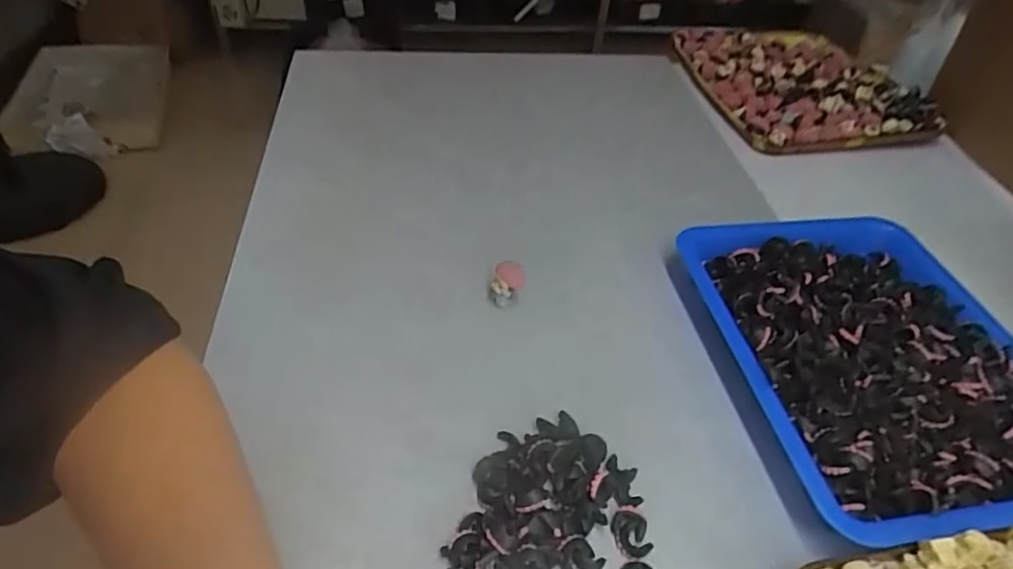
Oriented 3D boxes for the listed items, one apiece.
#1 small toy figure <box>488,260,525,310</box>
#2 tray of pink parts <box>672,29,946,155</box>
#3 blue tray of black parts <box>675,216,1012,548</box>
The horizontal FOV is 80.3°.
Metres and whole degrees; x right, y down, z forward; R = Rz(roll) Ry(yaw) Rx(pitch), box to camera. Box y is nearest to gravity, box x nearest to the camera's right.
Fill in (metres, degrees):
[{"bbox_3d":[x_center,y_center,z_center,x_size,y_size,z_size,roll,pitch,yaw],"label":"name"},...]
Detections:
[{"bbox_3d":[0.000,0.000,0.374,0.021,0.029,0.013,-1,44,-5],"label":"small toy figure"},{"bbox_3d":[0.299,-0.211,0.629,0.196,0.031,0.234,-5,45,-8],"label":"tray of pink parts"},{"bbox_3d":[0.216,0.036,0.353,0.180,0.042,0.216,-5,45,-8],"label":"blue tray of black parts"}]

